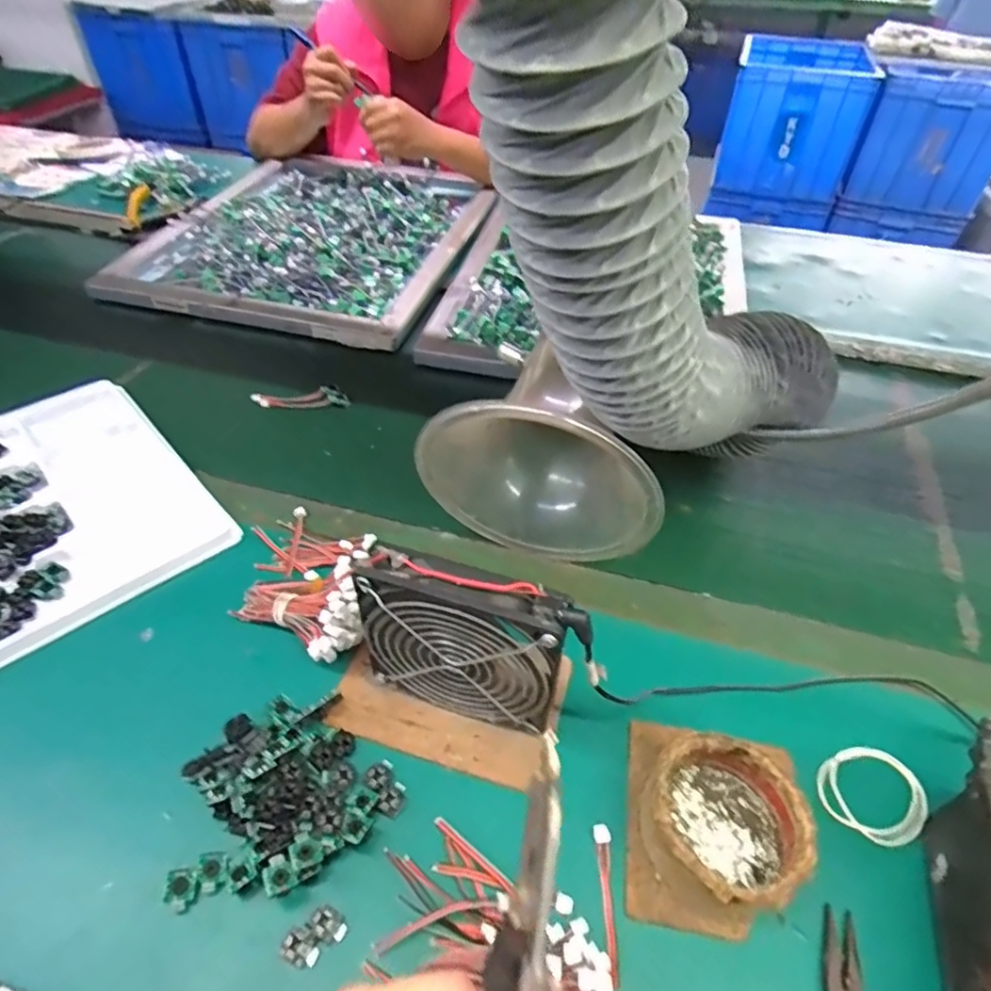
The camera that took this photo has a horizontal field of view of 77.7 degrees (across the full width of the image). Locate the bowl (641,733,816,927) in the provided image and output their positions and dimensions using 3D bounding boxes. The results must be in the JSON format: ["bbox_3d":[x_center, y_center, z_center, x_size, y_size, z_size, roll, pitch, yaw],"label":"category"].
[{"bbox_3d":[0.124,0.183,0.341,0.081,0.043,0.086,0,45,0],"label":"bowl"}]

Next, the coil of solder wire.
[{"bbox_3d":[0.231,0.181,0.375,0.063,0.004,0.055,-29,52,-27],"label":"coil of solder wire"}]

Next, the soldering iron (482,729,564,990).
[{"bbox_3d":[0.002,0.199,0.210,0.019,0.015,0.219,9,80,8],"label":"soldering iron"}]

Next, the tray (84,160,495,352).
[{"bbox_3d":[-0.259,-0.393,0.899,0.422,0.045,0.508,8,45,7],"label":"tray"}]

